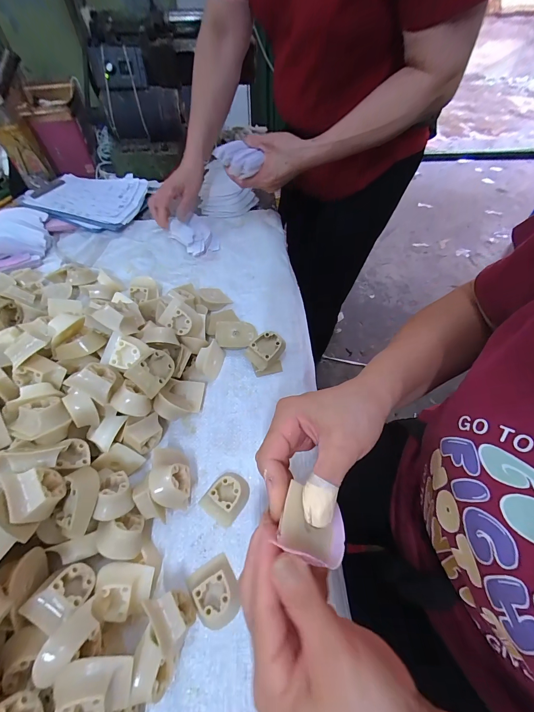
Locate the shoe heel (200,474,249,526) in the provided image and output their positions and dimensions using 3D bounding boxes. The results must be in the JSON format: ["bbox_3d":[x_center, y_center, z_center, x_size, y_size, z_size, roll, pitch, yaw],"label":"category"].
[{"bbox_3d":[-0.042,0.148,0.320,0.041,0.019,0.048,31,59,21],"label":"shoe heel"}]

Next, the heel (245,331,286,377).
[{"bbox_3d":[-0.001,-0.006,0.418,0.056,0.035,0.053,-11,54,-9],"label":"heel"}]

